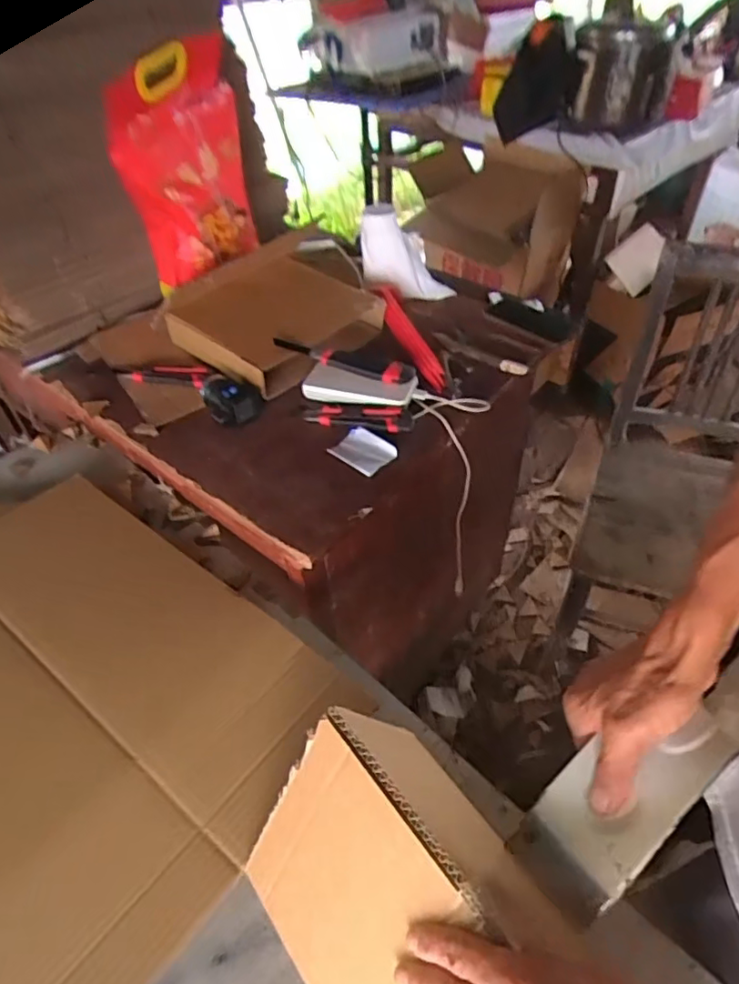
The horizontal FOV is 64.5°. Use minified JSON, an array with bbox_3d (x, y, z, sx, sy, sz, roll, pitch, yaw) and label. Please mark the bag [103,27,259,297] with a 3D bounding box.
[{"bbox_3d":[-0.319,-0.581,1.041,0.072,0.348,0.306,17,50,22],"label":"bag"}]

